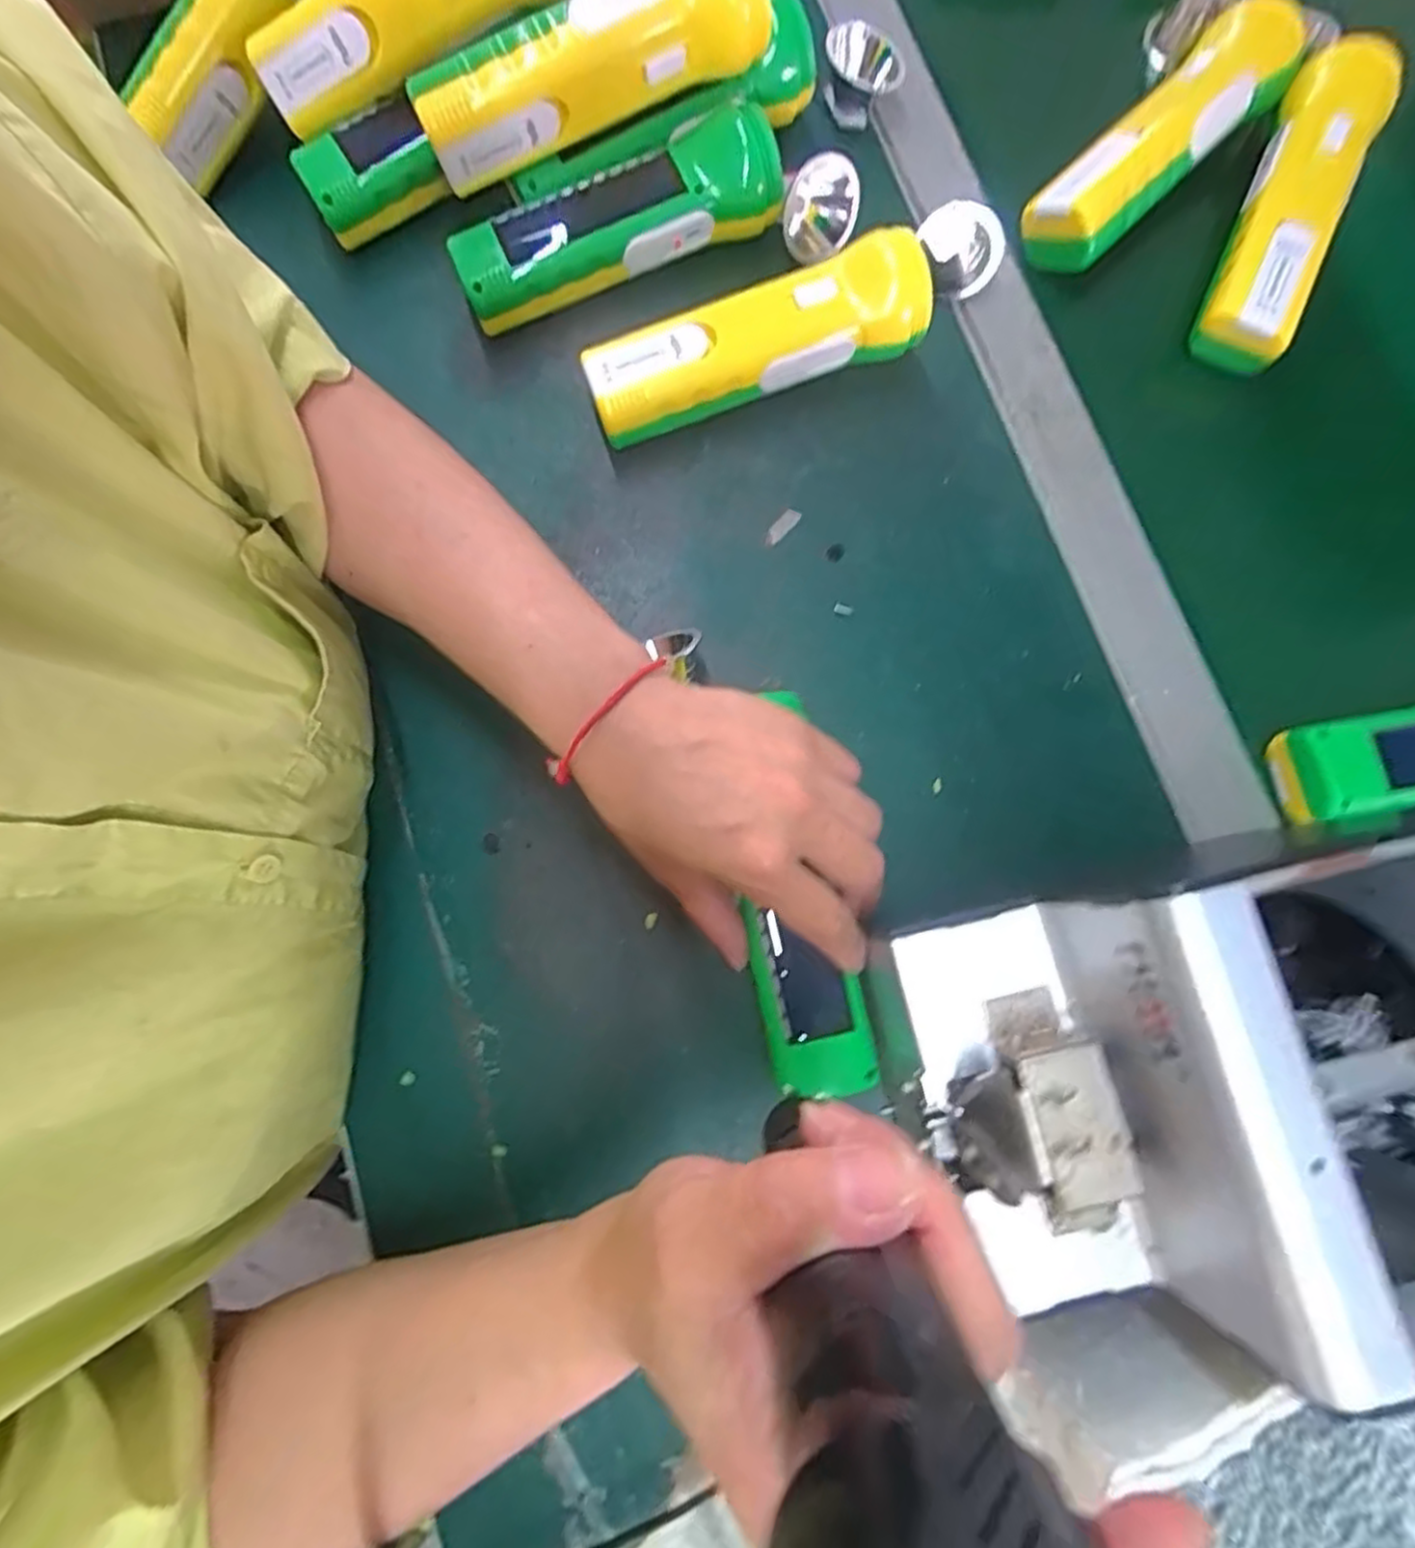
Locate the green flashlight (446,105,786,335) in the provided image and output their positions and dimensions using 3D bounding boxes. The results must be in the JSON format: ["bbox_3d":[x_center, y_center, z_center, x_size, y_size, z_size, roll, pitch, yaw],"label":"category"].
[{"bbox_3d":[-0.045,-0.272,0.369,0.163,0.049,0.047,-20,80,-4],"label":"green flashlight"}]

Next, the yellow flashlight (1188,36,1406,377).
[{"bbox_3d":[0.296,-0.290,0.373,0.047,0.041,0.163,20,93,3],"label":"yellow flashlight"}]

